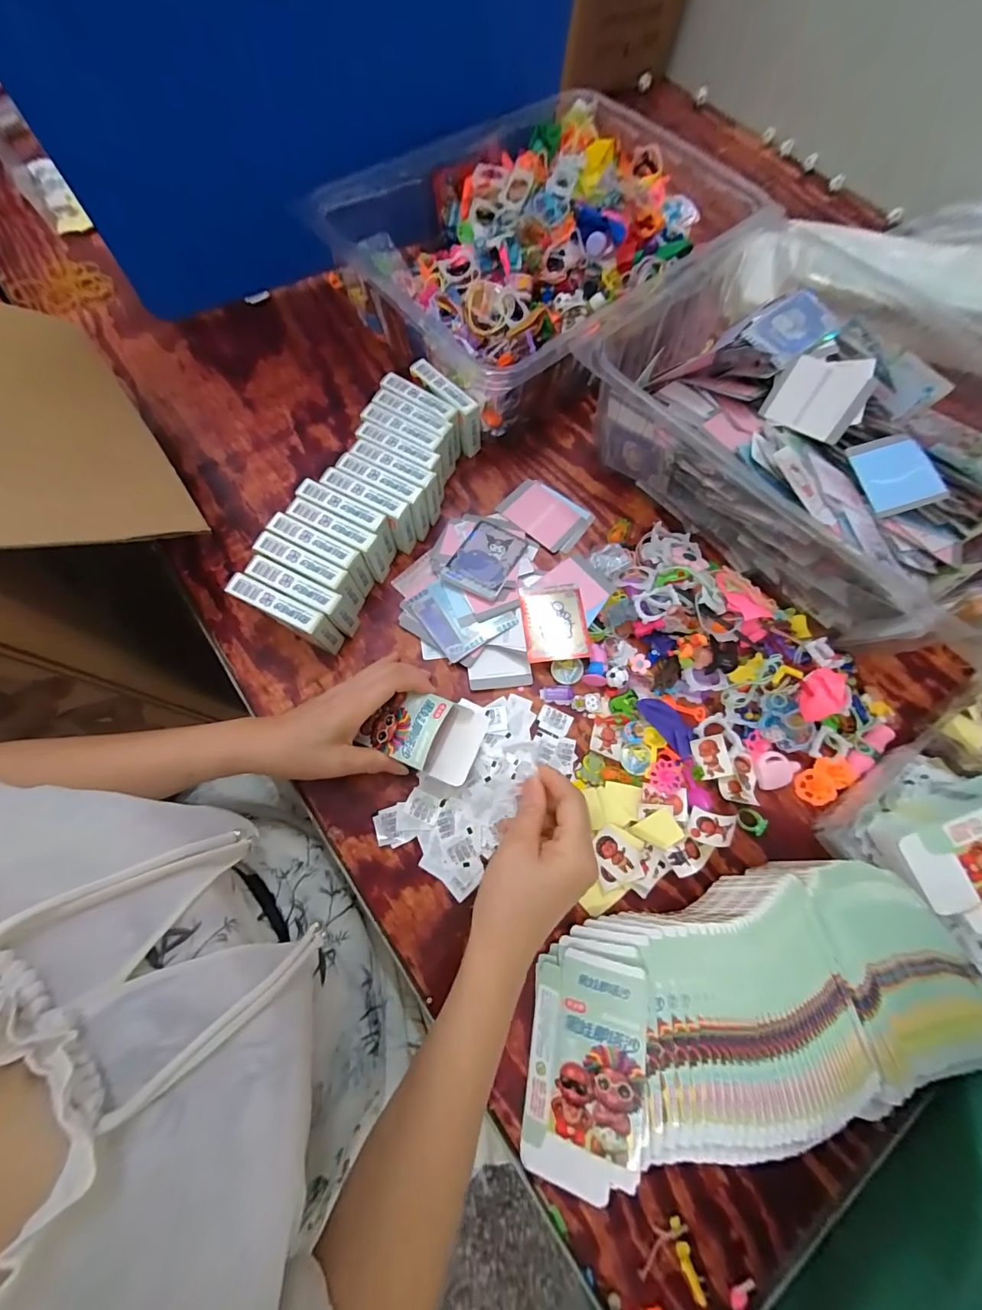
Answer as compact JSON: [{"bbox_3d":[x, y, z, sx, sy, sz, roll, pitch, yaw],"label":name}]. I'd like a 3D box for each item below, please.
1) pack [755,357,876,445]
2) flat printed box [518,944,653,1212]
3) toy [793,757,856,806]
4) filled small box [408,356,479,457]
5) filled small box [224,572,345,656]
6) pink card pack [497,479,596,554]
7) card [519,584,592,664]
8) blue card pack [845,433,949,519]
[{"bbox_3d":[0.357,-0.285,0.481,0.087,0.075,0.012,32,33,16],"label":"pack"},{"bbox_3d":[0.070,0.307,0.328,0.085,0.008,0.144,-1,71,26],"label":"flat printed box"},{"bbox_3d":[0.317,0.117,0.417,0.057,0.007,0.032,-36,57,-4],"label":"toy"},{"bbox_3d":[-0.051,-0.284,0.514,0.024,0.071,0.094,-39,77,-14],"label":"filled small box"},{"bbox_3d":[-0.192,-0.035,0.421,0.093,0.068,0.025,28,72,7],"label":"filled small box"},{"bbox_3d":[0.064,-0.165,0.512,0.097,0.004,0.075,34,73,8],"label":"pink card pack"},{"bbox_3d":[0.065,-0.034,0.449,0.062,0.013,0.084,-4,72,-4],"label":"card"},{"bbox_3d":[0.428,-0.192,0.467,0.061,0.011,0.087,-17,75,17],"label":"blue card pack"}]

